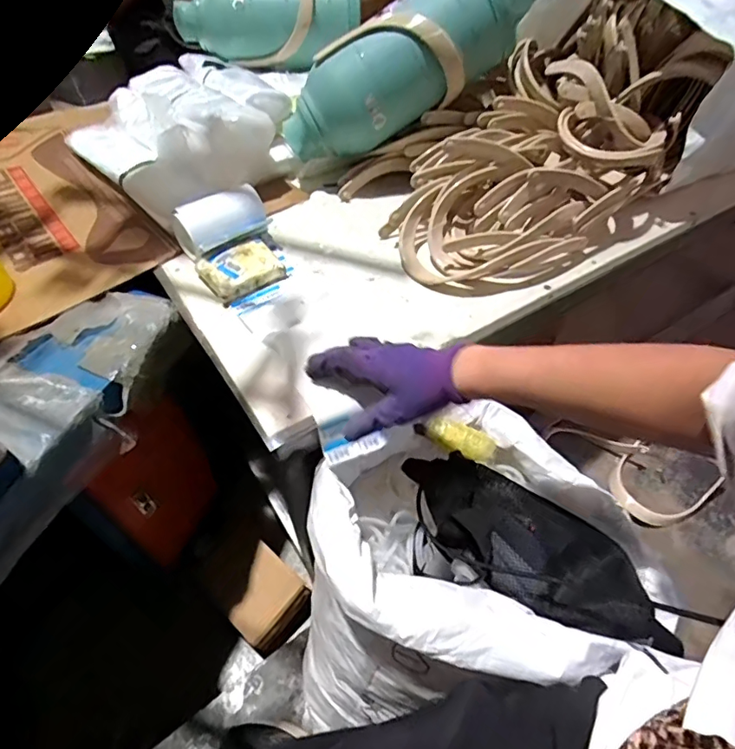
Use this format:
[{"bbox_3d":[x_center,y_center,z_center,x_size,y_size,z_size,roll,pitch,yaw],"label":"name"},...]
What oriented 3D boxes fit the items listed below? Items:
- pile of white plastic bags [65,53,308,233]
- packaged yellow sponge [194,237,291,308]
[{"bbox_3d":[-0.291,-0.444,0.875,0.371,0.128,0.373,-38,59,-26],"label":"pile of white plastic bags"},{"bbox_3d":[-0.171,-0.144,0.687,0.101,0.033,0.082,-30,56,-22],"label":"packaged yellow sponge"}]

